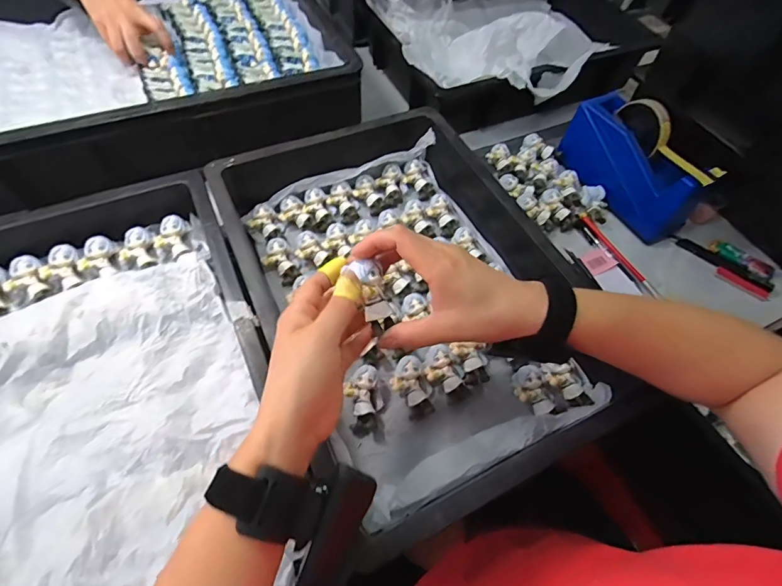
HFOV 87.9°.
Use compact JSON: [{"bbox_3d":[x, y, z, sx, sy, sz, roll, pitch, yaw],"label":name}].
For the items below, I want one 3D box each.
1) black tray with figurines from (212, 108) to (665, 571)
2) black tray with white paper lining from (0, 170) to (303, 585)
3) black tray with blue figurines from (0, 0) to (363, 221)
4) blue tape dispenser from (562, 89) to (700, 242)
[{"bbox_3d":[0.019,-0.017,0.462,0.306,0.087,0.458,-21,62,-16],"label":"black tray with figurines"},{"bbox_3d":[-0.266,0.095,0.348,0.310,0.075,0.440,-20,62,-15],"label":"black tray with white paper lining"},{"bbox_3d":[-0.382,-0.335,0.600,0.570,0.098,0.382,-20,62,-16],"label":"black tray with blue figurines"},{"bbox_3d":[0.332,-0.179,0.567,0.058,0.096,0.203,-20,62,-15],"label":"blue tape dispenser"}]

